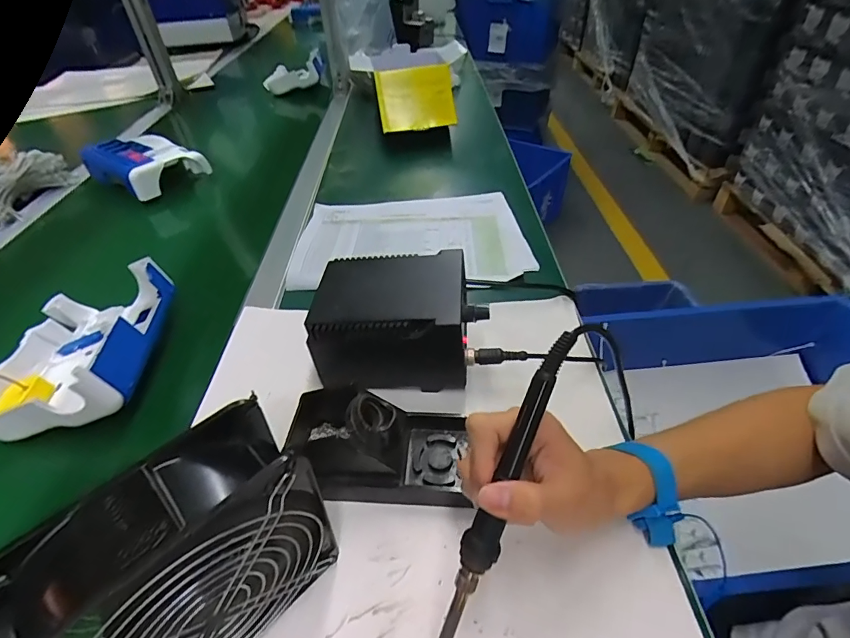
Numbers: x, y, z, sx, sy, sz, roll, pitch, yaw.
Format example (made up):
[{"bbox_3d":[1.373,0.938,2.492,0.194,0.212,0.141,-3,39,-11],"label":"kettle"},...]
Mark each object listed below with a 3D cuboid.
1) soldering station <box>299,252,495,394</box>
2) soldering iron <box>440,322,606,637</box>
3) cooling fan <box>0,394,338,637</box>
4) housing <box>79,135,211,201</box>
[{"bbox_3d":[-0.023,-0.001,0.444,0.165,0.085,0.124,-1,43,0],"label":"soldering station"},{"bbox_3d":[0.048,0.102,0.259,0.023,0.021,0.221,22,88,23],"label":"soldering iron"},{"bbox_3d":[-0.127,0.145,0.240,0.149,0.151,0.058,-34,52,-30],"label":"cooling fan"},{"bbox_3d":[-0.496,-0.280,0.783,0.175,0.054,0.133,26,49,26],"label":"housing"}]

